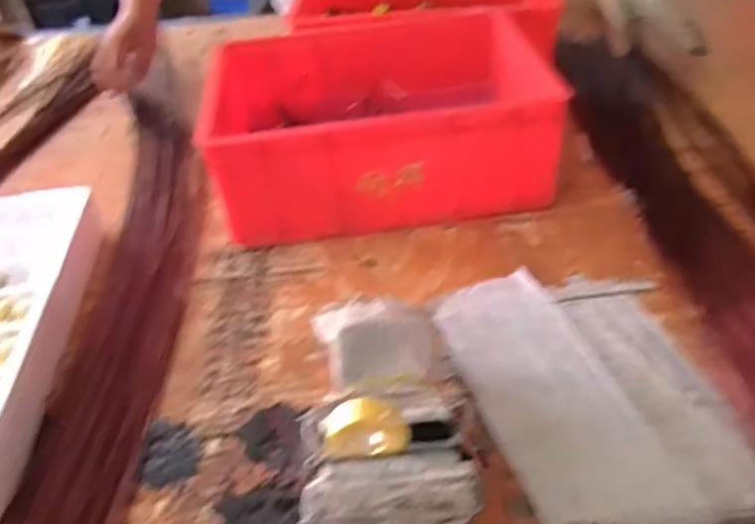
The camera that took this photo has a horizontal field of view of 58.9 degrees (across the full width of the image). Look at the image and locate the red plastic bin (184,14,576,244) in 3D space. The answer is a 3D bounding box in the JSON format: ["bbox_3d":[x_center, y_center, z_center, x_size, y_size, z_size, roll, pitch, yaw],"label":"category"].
[{"bbox_3d":[-0.007,-0.180,0.847,0.374,0.157,0.293,-7,39,-2],"label":"red plastic bin"}]

